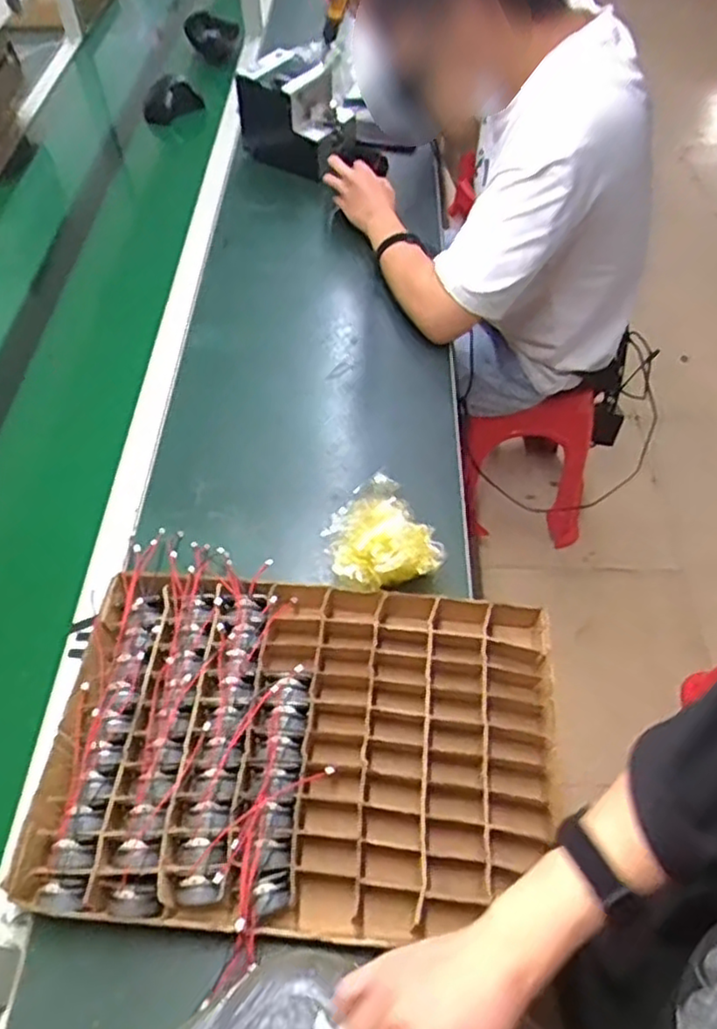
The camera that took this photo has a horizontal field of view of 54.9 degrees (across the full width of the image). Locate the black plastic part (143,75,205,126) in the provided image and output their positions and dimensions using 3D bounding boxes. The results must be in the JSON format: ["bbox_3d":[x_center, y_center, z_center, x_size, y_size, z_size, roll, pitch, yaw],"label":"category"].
[{"bbox_3d":[-0.378,-0.834,1.396,0.120,0.052,0.104,-12,54,-8],"label":"black plastic part"}]

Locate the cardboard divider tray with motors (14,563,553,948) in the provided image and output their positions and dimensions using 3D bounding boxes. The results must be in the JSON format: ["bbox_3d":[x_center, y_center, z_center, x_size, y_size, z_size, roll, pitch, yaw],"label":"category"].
[{"bbox_3d":[-0.051,0.219,0.641,0.444,0.052,0.328,3,54,4],"label":"cardboard divider tray with motors"}]

